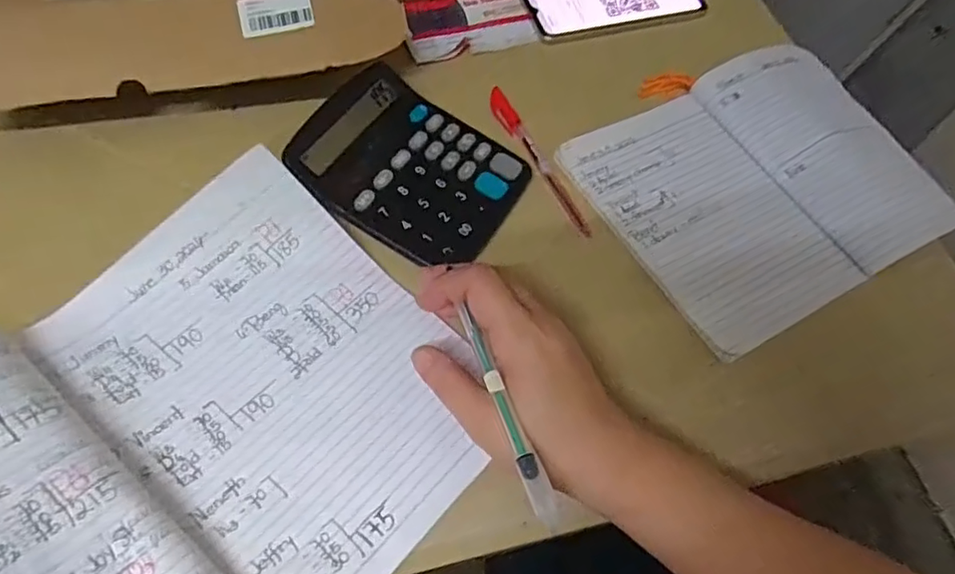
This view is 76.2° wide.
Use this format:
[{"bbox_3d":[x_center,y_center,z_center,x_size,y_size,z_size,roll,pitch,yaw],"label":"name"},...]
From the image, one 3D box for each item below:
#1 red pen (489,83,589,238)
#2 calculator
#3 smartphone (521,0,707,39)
[{"bbox_3d":[0.045,-0.098,0.457,0.014,0.009,0.149,-22,64,-15],"label":"red pen"},{"bbox_3d":[-0.046,-0.086,0.423,0.142,0.033,0.114,30,63,13],"label":"calculator"},{"bbox_3d":[0.120,-0.259,0.546,0.152,0.015,0.069,-12,62,-10],"label":"smartphone"}]

